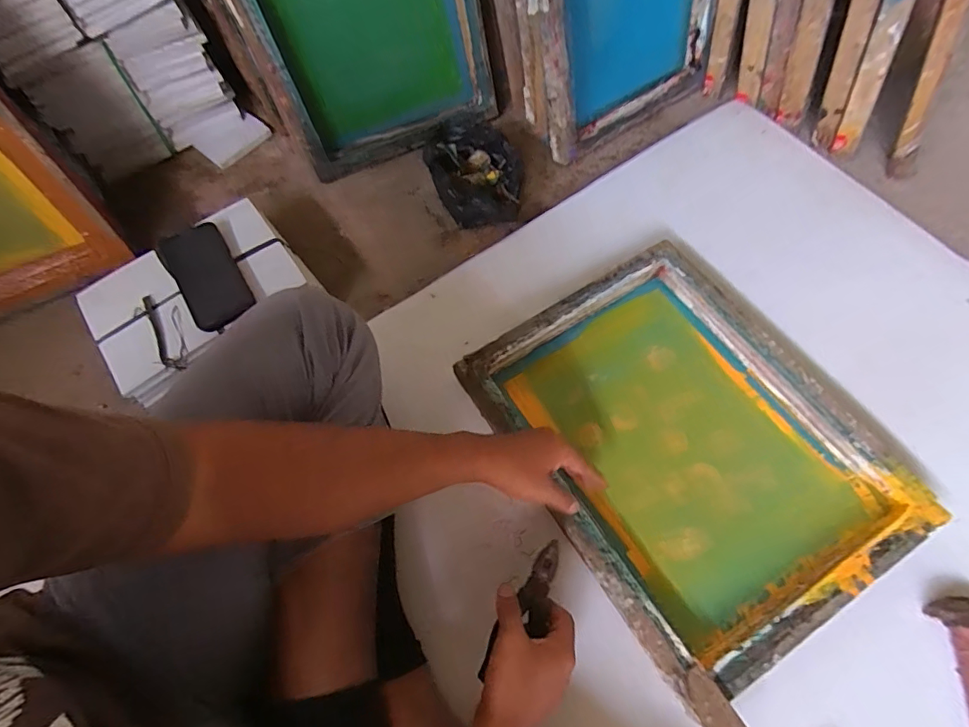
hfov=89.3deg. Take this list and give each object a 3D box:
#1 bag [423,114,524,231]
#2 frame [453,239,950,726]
[{"bbox_3d":[-0.014,-0.305,0.803,0.148,0.098,0.151,-13,66,-4],"label":"bag"},{"bbox_3d":[0.237,0.092,0.602,0.355,0.055,0.448,-32,68,-12],"label":"frame"}]

